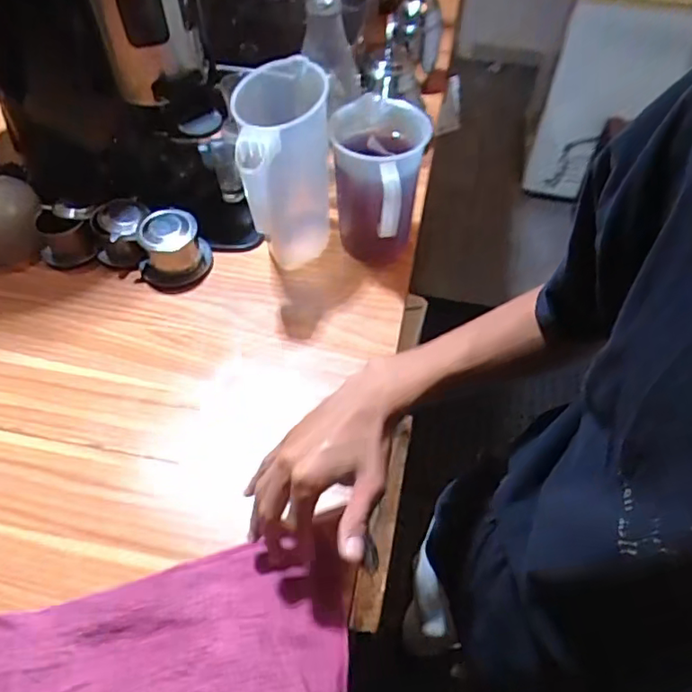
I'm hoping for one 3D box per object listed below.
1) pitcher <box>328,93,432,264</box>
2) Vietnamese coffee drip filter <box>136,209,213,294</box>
[{"bbox_3d":[0.034,-0.185,0.713,0.108,0.175,0.152,9,53,6],"label":"pitcher"},{"bbox_3d":[-0.223,-0.124,0.732,0.094,0.065,0.085,-20,56,-15],"label":"Vietnamese coffee drip filter"}]

